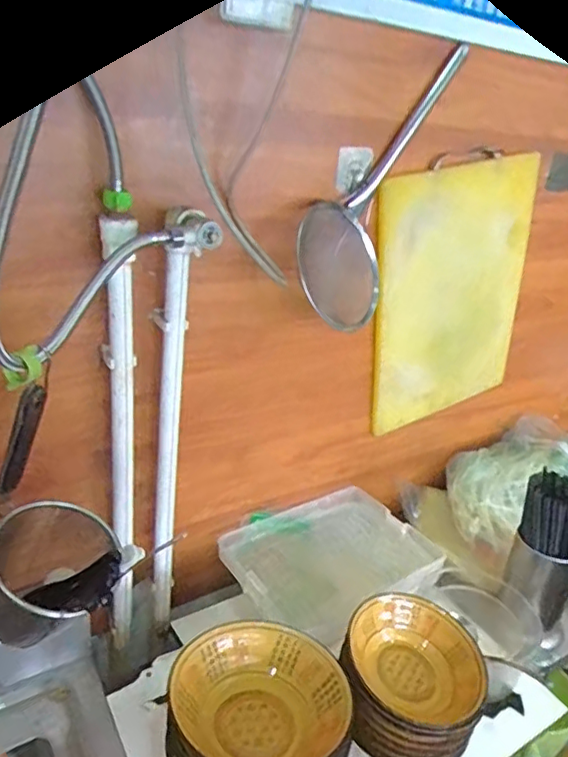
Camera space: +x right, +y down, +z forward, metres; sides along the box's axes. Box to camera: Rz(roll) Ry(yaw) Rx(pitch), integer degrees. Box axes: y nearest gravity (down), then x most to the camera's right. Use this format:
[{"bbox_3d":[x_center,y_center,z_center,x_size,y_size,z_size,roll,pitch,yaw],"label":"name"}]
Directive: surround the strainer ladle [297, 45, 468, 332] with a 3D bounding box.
[{"bbox_3d":[0.138,-0.268,0.784,0.060,0.421,0.163,24,-5,34],"label":"strainer ladle"}]

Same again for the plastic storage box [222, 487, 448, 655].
[{"bbox_3d":[0.077,0.297,0.910,0.317,0.064,0.220,-11,30,-33],"label":"plastic storage box"}]

